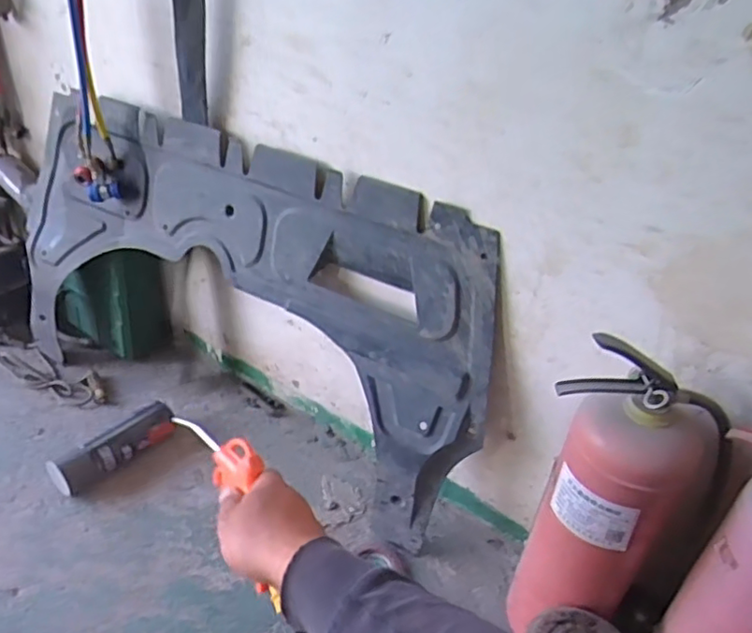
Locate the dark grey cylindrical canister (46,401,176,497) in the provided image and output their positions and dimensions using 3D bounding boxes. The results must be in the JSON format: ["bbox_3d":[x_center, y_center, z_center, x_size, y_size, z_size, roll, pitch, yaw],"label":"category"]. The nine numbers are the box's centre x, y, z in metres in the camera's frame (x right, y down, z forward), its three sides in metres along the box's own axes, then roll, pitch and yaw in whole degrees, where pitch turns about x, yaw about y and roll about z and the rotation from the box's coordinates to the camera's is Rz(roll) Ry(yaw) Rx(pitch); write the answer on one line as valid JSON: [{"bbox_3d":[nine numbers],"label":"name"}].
[{"bbox_3d":[-0.429,0.208,0.996,0.074,0.067,0.194,28,40,30],"label":"dark grey cylindrical canister"}]

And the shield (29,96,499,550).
[{"bbox_3d":[-0.249,-0.029,0.972,0.908,0.509,0.083,24,20,22],"label":"shield"}]

